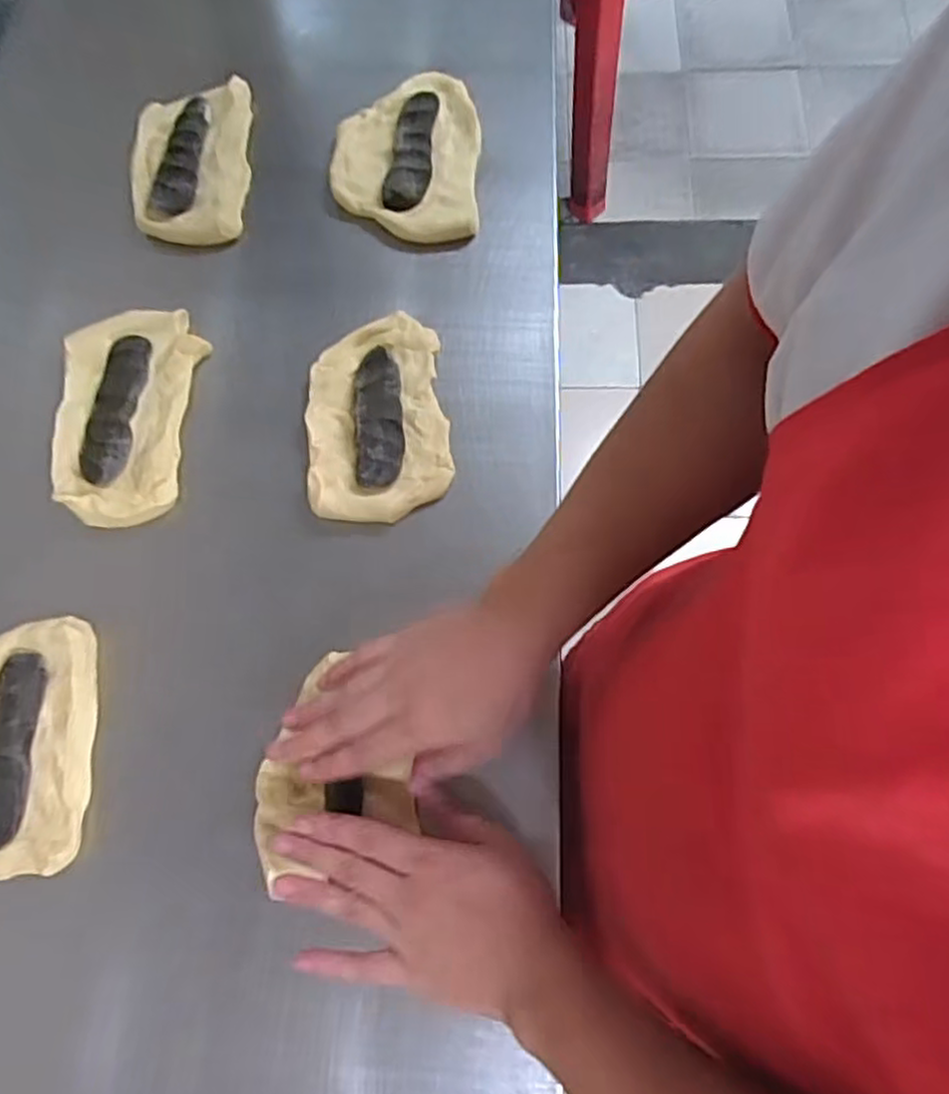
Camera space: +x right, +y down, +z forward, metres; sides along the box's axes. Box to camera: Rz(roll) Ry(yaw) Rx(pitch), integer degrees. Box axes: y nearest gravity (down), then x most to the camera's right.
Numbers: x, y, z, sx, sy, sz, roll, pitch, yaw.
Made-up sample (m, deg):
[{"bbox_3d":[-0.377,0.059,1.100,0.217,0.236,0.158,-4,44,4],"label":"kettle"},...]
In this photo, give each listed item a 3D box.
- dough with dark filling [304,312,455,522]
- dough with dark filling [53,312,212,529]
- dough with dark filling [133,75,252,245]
[{"bbox_3d":[-0.082,-0.112,0.608,0.114,0.033,0.181,-6,73,1],"label":"dough with dark filling"},{"bbox_3d":[-0.302,-0.116,0.622,0.115,0.032,0.196,3,73,3],"label":"dough with dark filling"},{"bbox_3d":[-0.276,-0.381,0.702,0.109,0.026,0.181,-3,73,2],"label":"dough with dark filling"}]

